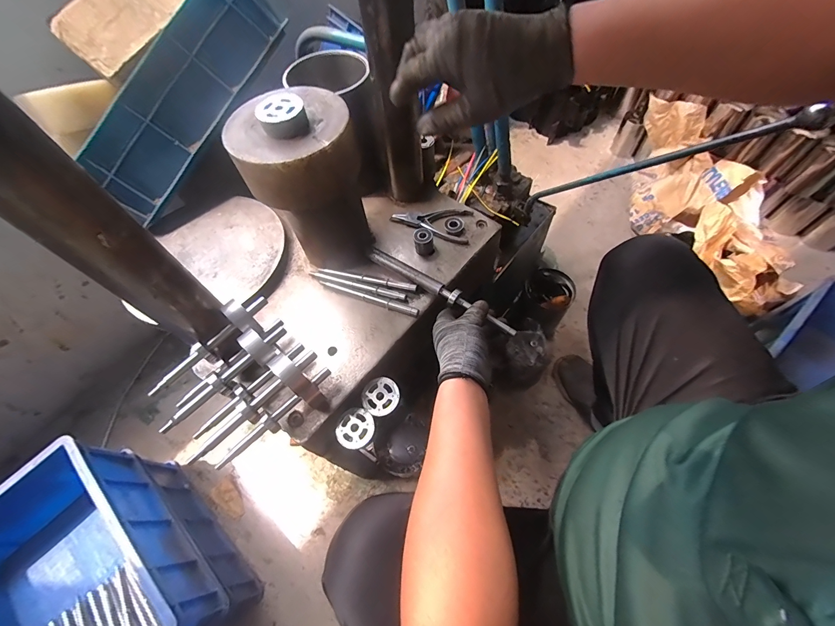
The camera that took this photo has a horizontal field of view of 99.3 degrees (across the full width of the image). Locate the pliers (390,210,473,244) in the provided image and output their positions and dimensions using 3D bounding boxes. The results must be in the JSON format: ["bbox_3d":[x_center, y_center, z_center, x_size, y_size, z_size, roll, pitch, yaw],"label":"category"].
[{"bbox_3d":[0.022,-0.152,0.607,0.135,0.012,0.073,3,60,6],"label":"pliers"}]

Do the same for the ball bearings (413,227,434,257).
[{"bbox_3d":[0.010,-0.116,0.575,0.031,0.034,0.029,-5,60,1],"label":"ball bearings"}]

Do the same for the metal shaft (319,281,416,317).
[{"bbox_3d":[-0.075,-0.022,0.534,0.159,0.007,0.014,16,62,13],"label":"metal shaft"}]

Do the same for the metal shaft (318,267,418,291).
[{"bbox_3d":[-0.079,-0.055,0.553,0.165,0.008,0.012,14,62,12],"label":"metal shaft"}]

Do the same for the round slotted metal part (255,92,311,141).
[{"bbox_3d":[-0.152,-0.223,0.403,0.052,0.024,0.057,-2,60,3],"label":"round slotted metal part"}]

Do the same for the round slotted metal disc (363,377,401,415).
[{"bbox_3d":[-0.051,0.114,0.492,0.052,0.010,0.050,-2,60,3],"label":"round slotted metal disc"}]

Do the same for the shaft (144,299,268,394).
[{"bbox_3d":[-0.247,0.028,0.429,0.146,0.040,0.043,-39,65,-17],"label":"shaft"}]

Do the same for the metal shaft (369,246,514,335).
[{"bbox_3d":[0.033,-0.038,0.537,0.256,0.021,0.030,31,67,17],"label":"metal shaft"}]

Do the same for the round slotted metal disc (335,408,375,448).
[{"bbox_3d":[-0.084,0.155,0.478,0.053,0.008,0.051,-2,60,3],"label":"round slotted metal disc"}]

